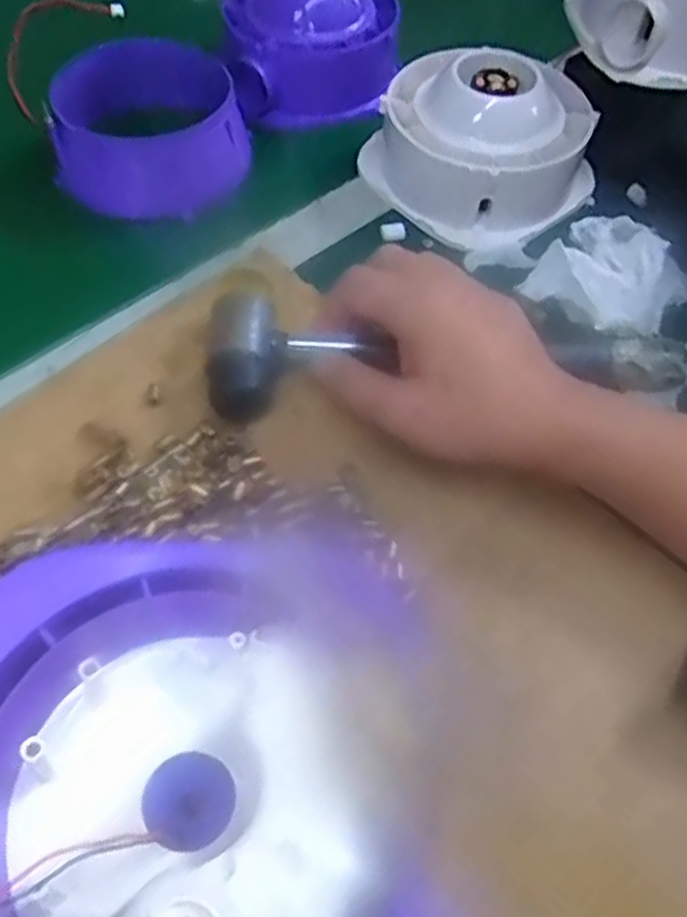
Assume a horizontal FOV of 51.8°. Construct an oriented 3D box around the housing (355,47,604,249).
[{"bbox_3d":[0.091,-0.211,0.456,0.131,0.065,0.132,3,58,-4],"label":"housing"}]

